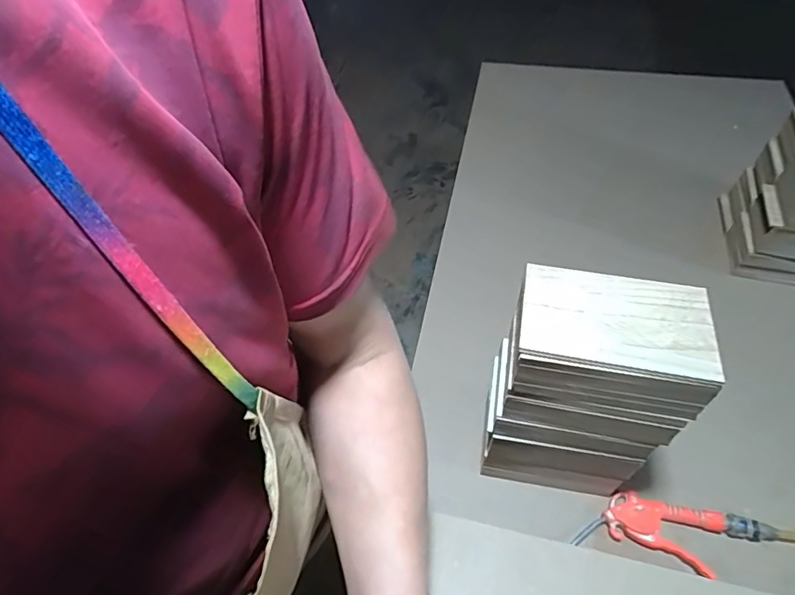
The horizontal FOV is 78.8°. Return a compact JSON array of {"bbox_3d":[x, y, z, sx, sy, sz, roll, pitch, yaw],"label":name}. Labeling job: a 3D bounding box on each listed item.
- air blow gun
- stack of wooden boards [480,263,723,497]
[{"bbox_3d":[0.325,0.282,0.571,0.211,0.032,0.074,11,54,12],"label":"air blow gun"},{"bbox_3d":[0.190,0.104,0.527,0.168,0.277,0.108,6,53,8],"label":"stack of wooden boards"}]

